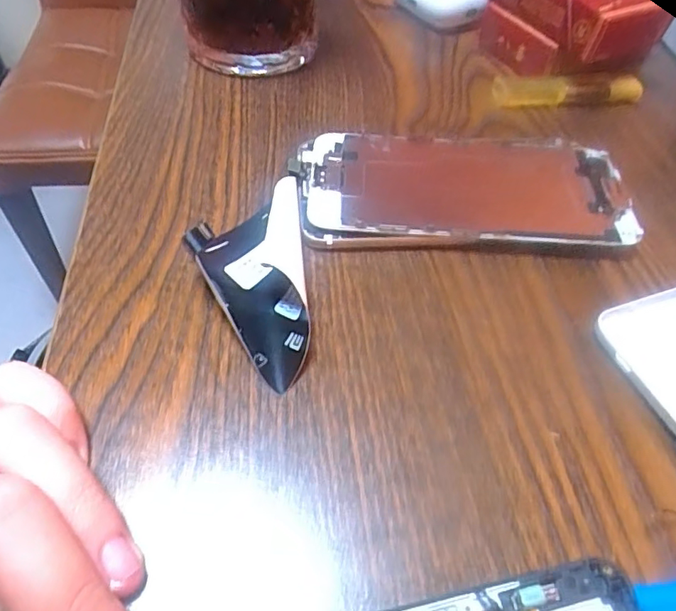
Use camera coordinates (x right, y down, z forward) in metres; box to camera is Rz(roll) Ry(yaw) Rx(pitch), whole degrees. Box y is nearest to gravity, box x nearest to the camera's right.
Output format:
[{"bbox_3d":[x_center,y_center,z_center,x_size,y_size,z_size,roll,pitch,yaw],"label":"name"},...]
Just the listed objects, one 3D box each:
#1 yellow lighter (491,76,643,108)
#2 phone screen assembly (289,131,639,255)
[{"bbox_3d":[0.122,-0.117,0.293,0.078,0.013,0.018,-3,52,-7],"label":"yellow lighter"},{"bbox_3d":[0.052,-0.051,0.235,0.135,0.012,0.067,1,51,-3],"label":"phone screen assembly"}]

